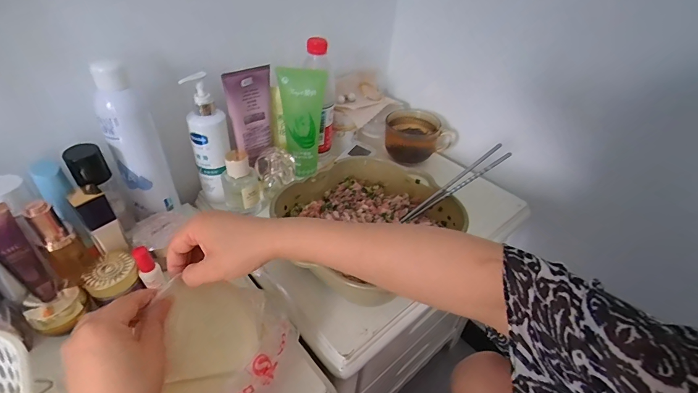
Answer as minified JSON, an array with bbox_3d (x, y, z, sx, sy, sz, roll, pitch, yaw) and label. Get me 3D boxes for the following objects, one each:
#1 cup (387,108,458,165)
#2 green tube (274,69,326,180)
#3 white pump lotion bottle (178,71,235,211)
[{"bbox_3d":[0.137,-0.120,0.695,0.128,0.073,0.099,13,40,11],"label":"cup"},{"bbox_3d":[-0.073,-0.113,0.562,0.067,0.169,0.039,-3,39,-9],"label":"green tube"},{"bbox_3d":[-0.202,-0.075,0.522,0.047,0.199,0.051,3,39,-1],"label":"white pump lotion bottle"}]

